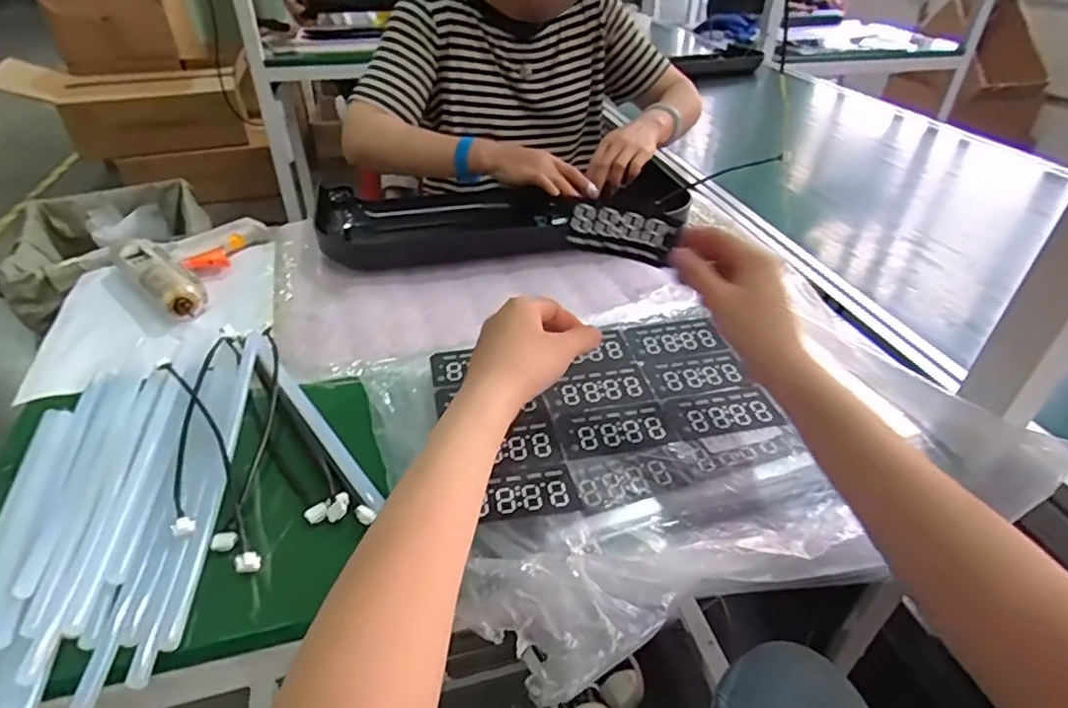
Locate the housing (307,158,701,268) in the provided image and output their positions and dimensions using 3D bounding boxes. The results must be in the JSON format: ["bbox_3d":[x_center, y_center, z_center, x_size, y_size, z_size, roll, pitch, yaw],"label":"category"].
[{"bbox_3d":[-0.041,-0.190,0.789,0.471,0.053,0.176,-3,38,-4],"label":"housing"}]

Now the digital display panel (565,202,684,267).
[{"bbox_3d":[0.072,-0.097,0.481,0.087,0.047,0.017,13,40,15],"label":"digital display panel"}]

